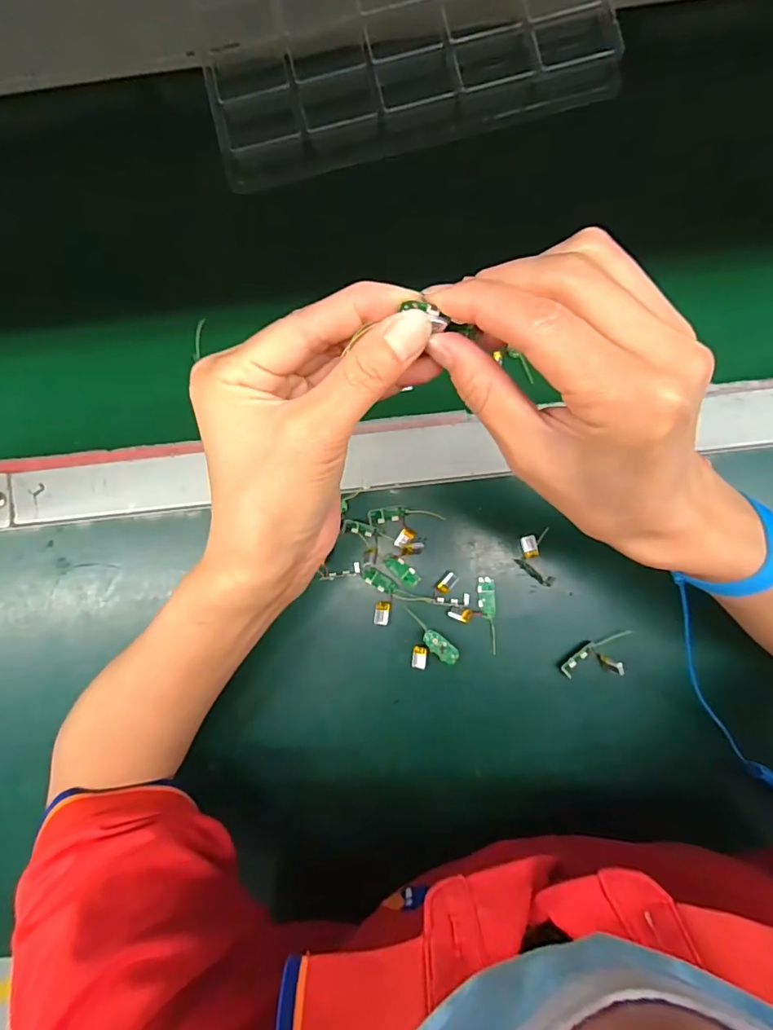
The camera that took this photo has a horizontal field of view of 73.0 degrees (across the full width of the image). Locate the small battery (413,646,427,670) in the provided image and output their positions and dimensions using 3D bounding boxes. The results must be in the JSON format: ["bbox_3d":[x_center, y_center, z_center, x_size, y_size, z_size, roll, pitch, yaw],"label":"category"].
[{"bbox_3d":[0.023,0.099,0.362,0.010,0.004,0.016,7,88,2],"label":"small battery"}]

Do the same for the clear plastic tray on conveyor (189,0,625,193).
[{"bbox_3d":[0.001,-0.397,0.391,0.291,0.034,0.229,-13,87,1],"label":"clear plastic tray on conveyor"}]

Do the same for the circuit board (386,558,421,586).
[{"bbox_3d":[0.012,0.039,0.367,0.026,0.004,0.011,40,89,3],"label":"circuit board"}]

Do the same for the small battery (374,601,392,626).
[{"bbox_3d":[-0.002,0.069,0.364,0.011,0.004,0.016,7,88,2],"label":"small battery"}]

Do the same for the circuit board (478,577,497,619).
[{"bbox_3d":[0.070,0.058,0.363,0.012,0.004,0.028,-1,87,1],"label":"circuit board"}]

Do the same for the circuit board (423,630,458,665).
[{"bbox_3d":[0.037,0.090,0.358,0.028,0.005,0.013,38,76,-7],"label":"circuit board"}]

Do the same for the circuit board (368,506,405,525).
[{"bbox_3d":[0.000,0.000,0.369,0.026,0.004,0.011,-11,87,1],"label":"circuit board"}]

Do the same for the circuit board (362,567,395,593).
[{"bbox_3d":[-0.006,0.046,0.366,0.025,0.004,0.011,30,88,3],"label":"circuit board"}]

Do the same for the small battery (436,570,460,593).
[{"bbox_3d":[0.042,0.047,0.364,0.010,0.004,0.016,42,89,3],"label":"small battery"}]

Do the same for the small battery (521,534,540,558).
[{"bbox_3d":[0.101,0.022,0.366,0.011,0.004,0.016,-16,87,1],"label":"small battery"}]

